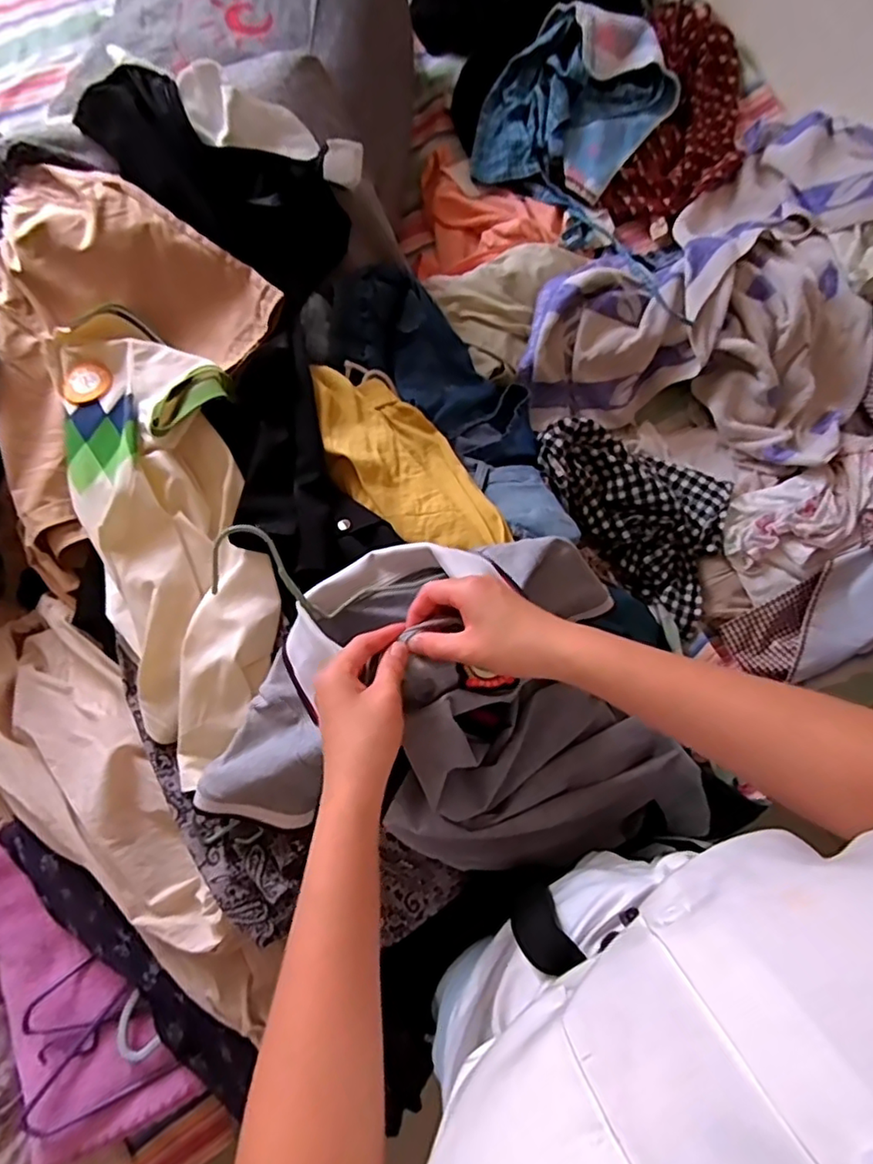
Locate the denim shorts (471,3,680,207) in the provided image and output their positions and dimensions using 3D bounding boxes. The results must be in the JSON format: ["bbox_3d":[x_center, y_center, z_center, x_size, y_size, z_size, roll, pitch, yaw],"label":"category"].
[{"bbox_3d":[0.221,-0.767,0.964,0.267,0.096,0.308,29,75,3],"label":"denim shorts"}]

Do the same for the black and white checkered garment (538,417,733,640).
[{"bbox_3d":[0.289,-0.115,0.818,0.313,0.121,0.198,39,76,6],"label":"black and white checkered garment"}]

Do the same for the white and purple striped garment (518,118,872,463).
[{"bbox_3d":[0.473,-0.404,0.885,0.662,0.098,0.427,-43,82,-13],"label":"white and purple striped garment"}]

